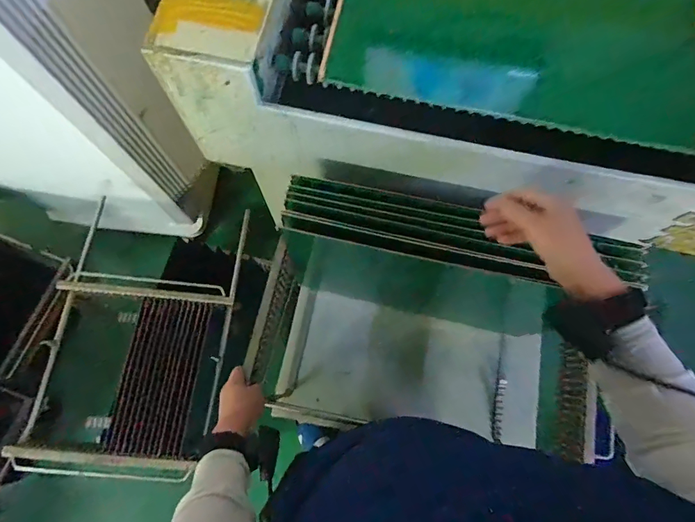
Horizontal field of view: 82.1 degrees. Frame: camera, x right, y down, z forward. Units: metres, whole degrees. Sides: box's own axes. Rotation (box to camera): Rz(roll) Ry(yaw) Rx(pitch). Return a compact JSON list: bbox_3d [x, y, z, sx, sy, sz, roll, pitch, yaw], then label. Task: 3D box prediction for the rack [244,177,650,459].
[{"bbox_3d":[0.138,0.142,0.787,0.637,0.461,0.363,11,74,2],"label":"rack"}]

